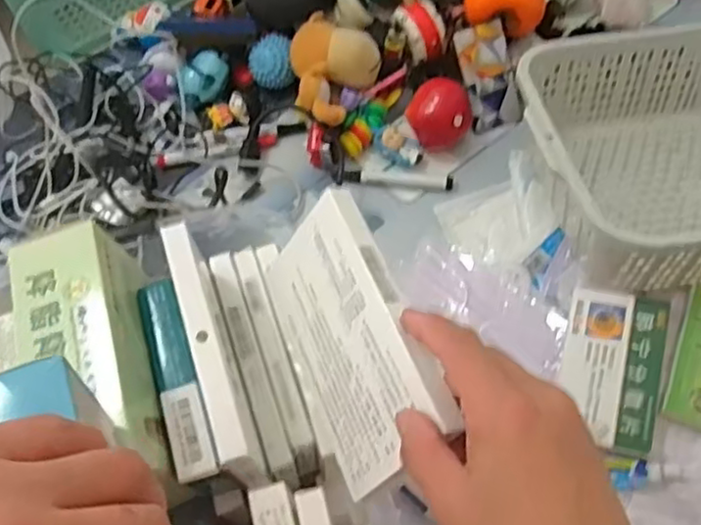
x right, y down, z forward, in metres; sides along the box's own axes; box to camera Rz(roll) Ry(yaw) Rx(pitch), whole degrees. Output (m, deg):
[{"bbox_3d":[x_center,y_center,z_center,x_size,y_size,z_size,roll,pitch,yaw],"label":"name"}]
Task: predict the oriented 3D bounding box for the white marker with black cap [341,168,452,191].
[{"bbox_3d":[0.052,-0.091,0.742,0.116,0.009,0.018,4,64,5],"label":"white marker with black cap"}]

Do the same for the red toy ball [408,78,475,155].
[{"bbox_3d":[0.097,-0.158,0.751,0.065,0.055,0.062,-1,64,3],"label":"red toy ball"}]

